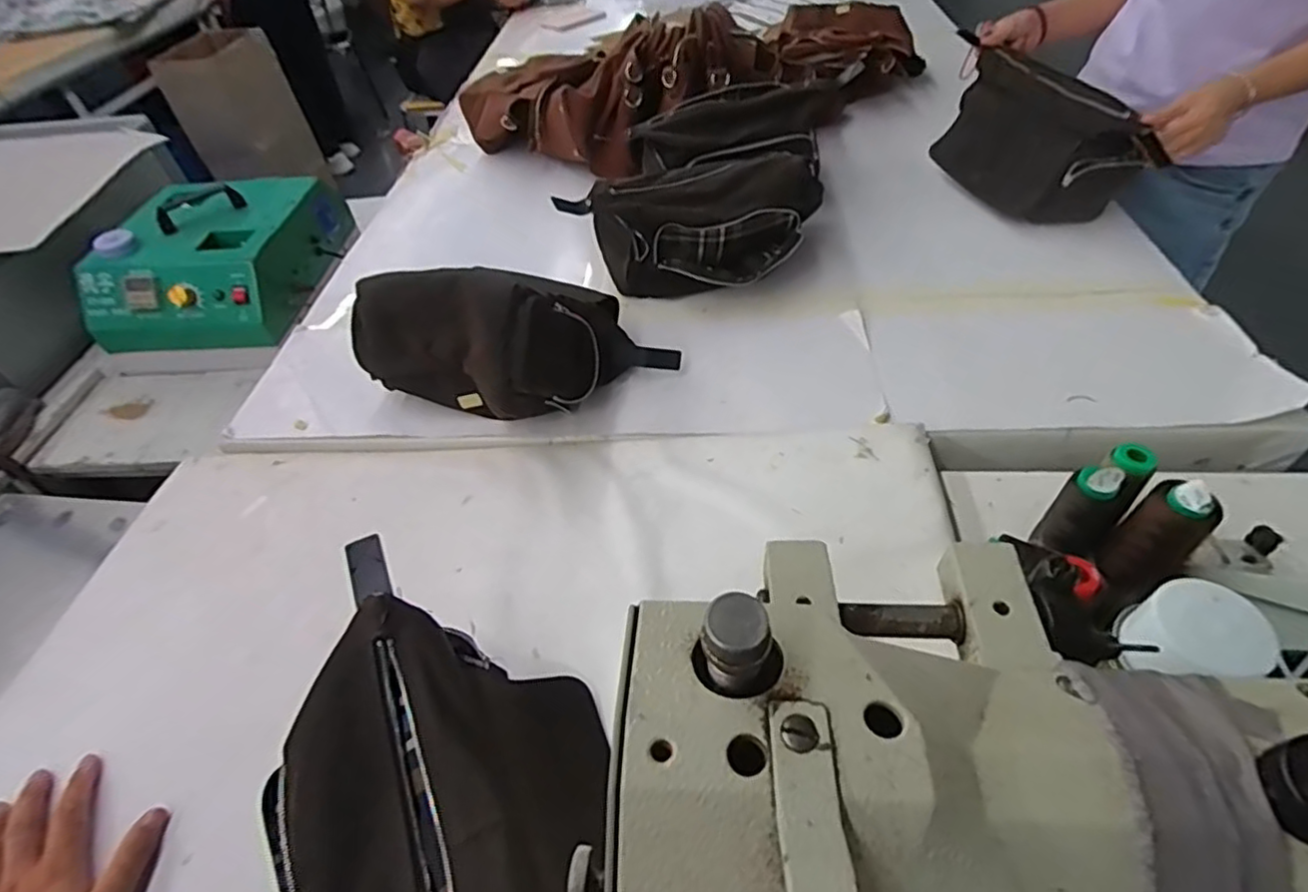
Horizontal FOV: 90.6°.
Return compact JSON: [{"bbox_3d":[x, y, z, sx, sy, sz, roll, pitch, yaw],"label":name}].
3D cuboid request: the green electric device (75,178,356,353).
[{"bbox_3d":[-0.757,-0.345,1.149,0.305,0.156,0.392,-2,47,3],"label":"green electric device"}]

